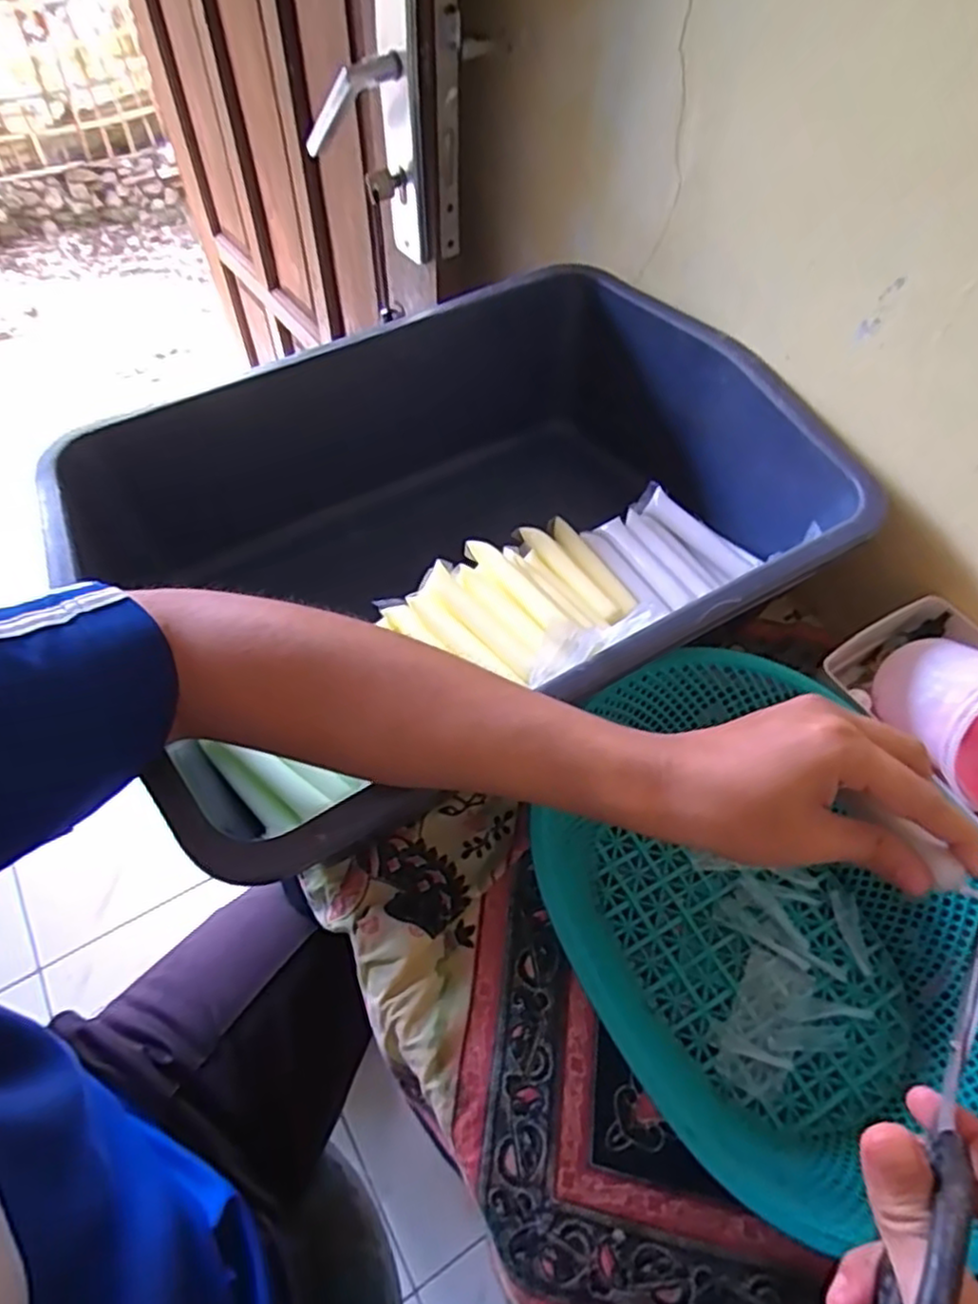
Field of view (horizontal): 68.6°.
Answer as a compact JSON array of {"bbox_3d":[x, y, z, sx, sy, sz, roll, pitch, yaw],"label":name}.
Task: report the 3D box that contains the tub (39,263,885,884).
[{"bbox_3d":[-0.018,-0.083,0.541,0.480,0.156,0.375,-27,61,-18],"label":"tub"}]

